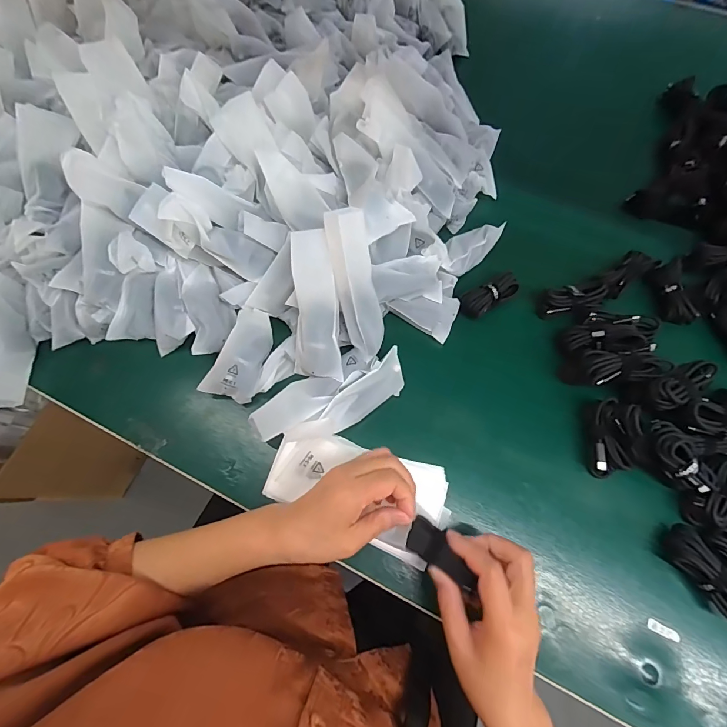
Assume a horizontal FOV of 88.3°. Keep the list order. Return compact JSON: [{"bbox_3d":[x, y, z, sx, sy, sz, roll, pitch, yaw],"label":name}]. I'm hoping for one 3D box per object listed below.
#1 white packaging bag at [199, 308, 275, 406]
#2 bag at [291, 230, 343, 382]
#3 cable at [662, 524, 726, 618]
[{"bbox_3d":[-0.138,-0.015,0.418,0.056,0.008,0.105,15,73,6],"label":"white packaging bag"},{"bbox_3d":[-0.052,-0.060,0.399,0.049,0.028,0.150,-4,97,-2],"label":"bag"},{"bbox_3d":[0.325,0.194,0.349,0.043,0.030,0.076,-40,75,-11],"label":"cable"}]

